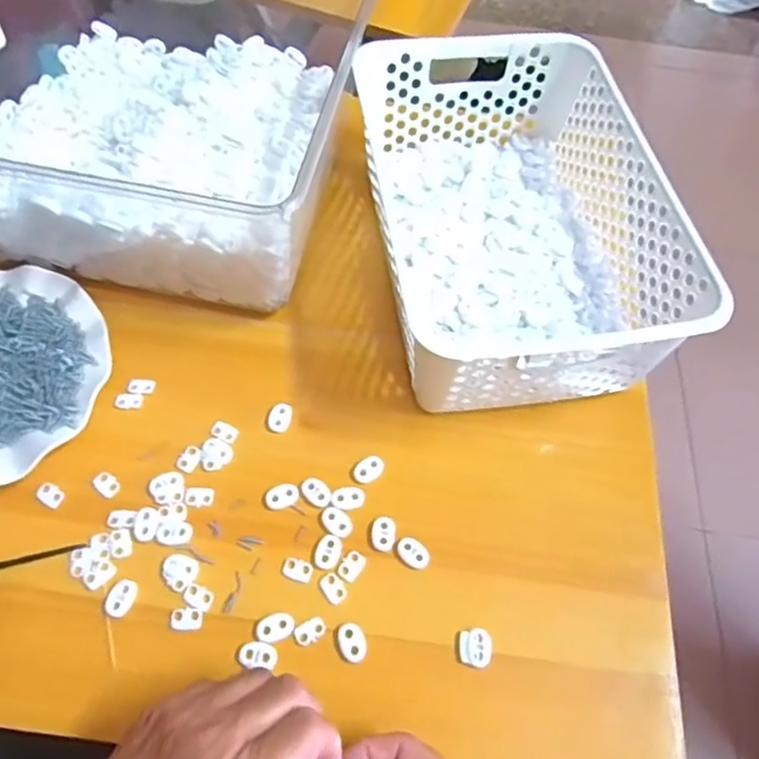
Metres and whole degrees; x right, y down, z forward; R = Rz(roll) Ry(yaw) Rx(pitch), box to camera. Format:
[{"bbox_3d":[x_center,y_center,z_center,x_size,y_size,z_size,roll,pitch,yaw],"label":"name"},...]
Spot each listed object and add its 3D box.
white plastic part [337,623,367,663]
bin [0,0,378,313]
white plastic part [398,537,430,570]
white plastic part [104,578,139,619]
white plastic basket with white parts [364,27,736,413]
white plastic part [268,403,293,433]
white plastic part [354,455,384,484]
[{"bbox_3d":[-0.016,0.160,0.381,0.016,0.004,0.022,-20,63,-14],"label":"white plastic part"},{"bbox_3d":[-0.172,-0.231,0.511,0.297,0.122,0.305,10,60,2],"label":"bin"},{"bbox_3d":[0.023,0.114,0.411,0.023,0.004,0.016,40,65,18],"label":"white plastic part"},{"bbox_3d":[-0.161,0.136,0.389,0.017,0.004,0.022,21,61,9],"label":"white plastic part"},{"bbox_3d":[0.098,-0.129,0.494,0.198,0.108,0.306,-7,61,-7],"label":"white plastic basket with white parts"},{"bbox_3d":[-0.073,0.028,0.458,0.016,0.004,0.023,14,60,5],"label":"white plastic part"},{"bbox_3d":[-0.007,0.063,0.440,0.023,0.004,0.016,-40,70,-23],"label":"white plastic part"}]

